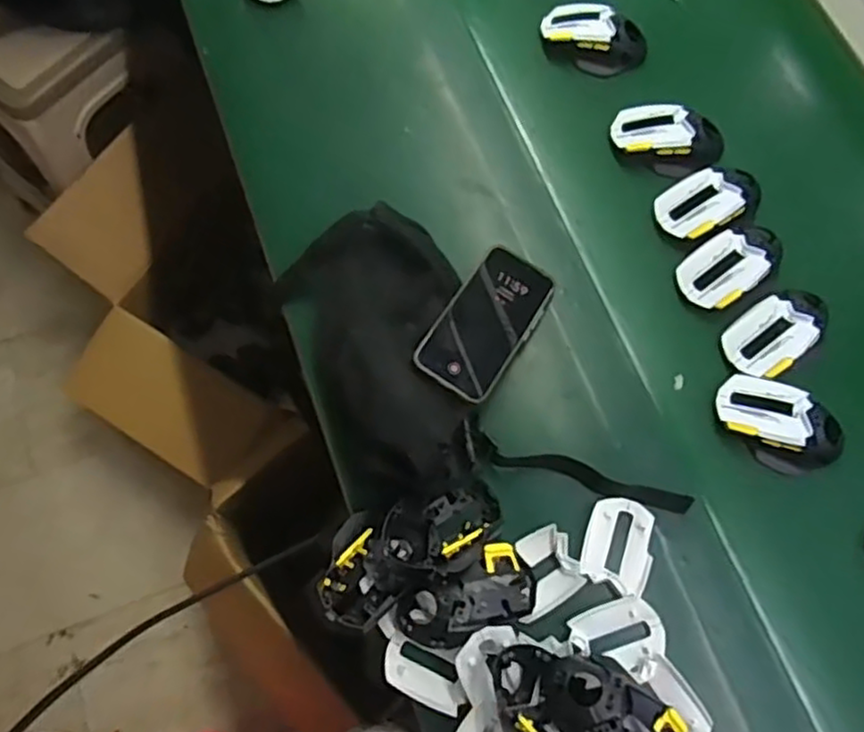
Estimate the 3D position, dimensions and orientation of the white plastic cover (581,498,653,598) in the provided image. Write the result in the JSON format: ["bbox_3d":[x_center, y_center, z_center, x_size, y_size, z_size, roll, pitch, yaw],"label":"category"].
[{"bbox_3d":[0.167,0.158,0.633,0.062,0.013,0.077,20,72,7],"label":"white plastic cover"}]

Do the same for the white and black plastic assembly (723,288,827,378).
[{"bbox_3d":[0.331,-0.036,0.686,0.108,0.032,0.064,-38,75,-12],"label":"white and black plastic assembly"}]

